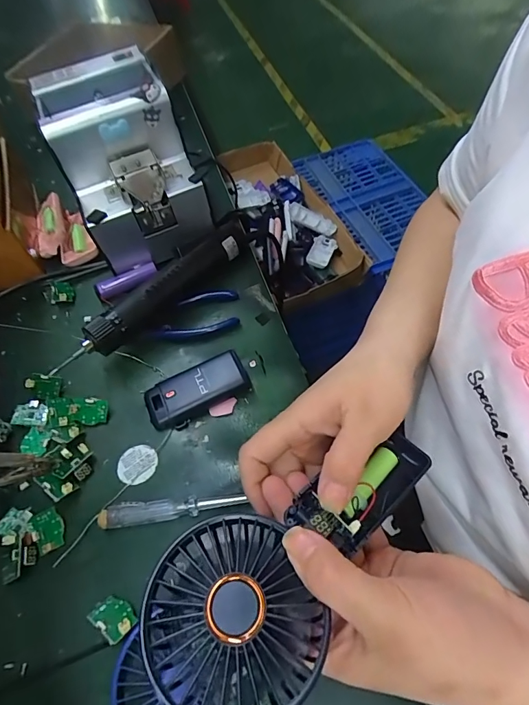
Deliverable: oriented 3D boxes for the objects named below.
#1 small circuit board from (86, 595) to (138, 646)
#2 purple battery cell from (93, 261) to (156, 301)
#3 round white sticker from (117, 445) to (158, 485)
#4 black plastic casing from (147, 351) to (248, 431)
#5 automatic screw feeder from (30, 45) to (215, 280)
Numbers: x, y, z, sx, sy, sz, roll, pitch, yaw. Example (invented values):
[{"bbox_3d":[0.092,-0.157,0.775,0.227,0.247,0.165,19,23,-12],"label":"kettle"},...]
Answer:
[{"bbox_3d":[-0.104,0.181,0.280,0.033,0.005,0.023,15,24,30],"label":"small circuit board"},{"bbox_3d":[-0.152,-0.081,0.445,0.067,0.019,0.018,-25,58,-11],"label":"purple battery cell"},{"bbox_3d":[-0.108,0.093,0.342,0.033,0.004,0.033,-2,57,4],"label":"round white sticker"},{"bbox_3d":[-0.062,0.033,0.369,0.093,0.017,0.045,-29,59,-13],"label":"black plastic casing"},{"bbox_3d":[-0.149,-0.201,0.446,0.123,0.151,0.169,-24,58,-10],"label":"automatic screw feeder"}]

